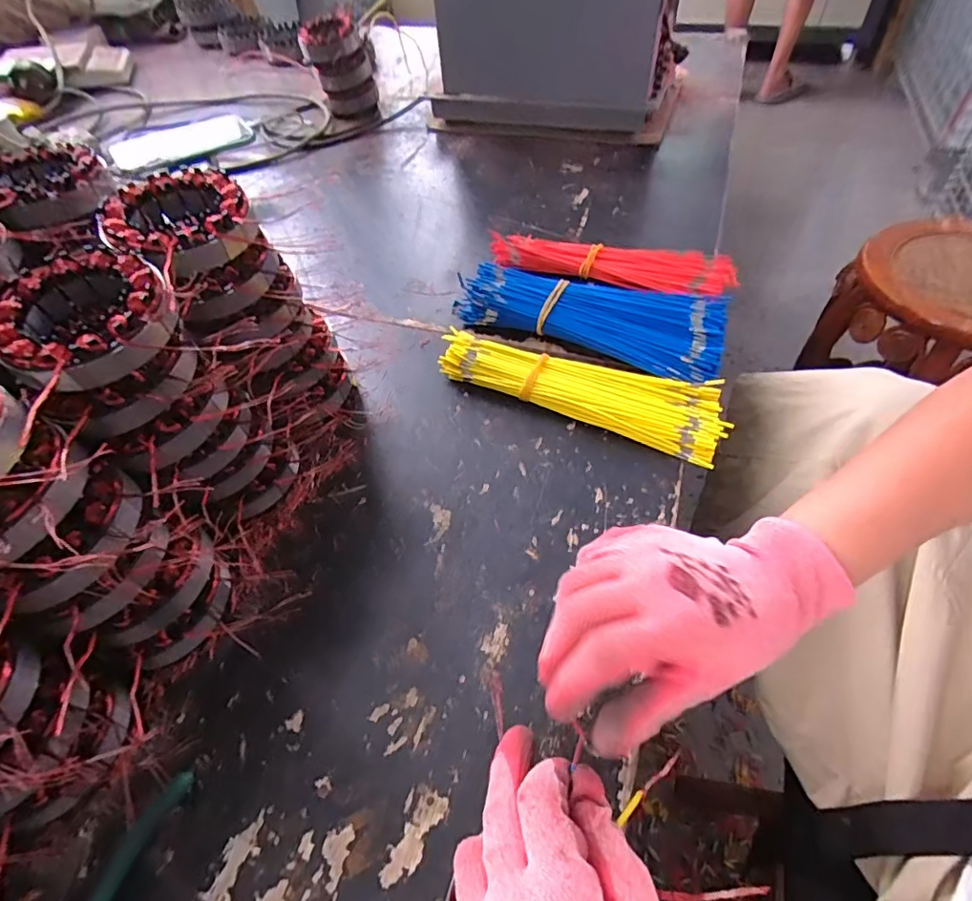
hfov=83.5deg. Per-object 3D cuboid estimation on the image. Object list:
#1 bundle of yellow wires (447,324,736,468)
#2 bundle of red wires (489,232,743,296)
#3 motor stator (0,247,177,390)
[{"bbox_3d":[0.080,-0.059,0.468,0.242,0.025,0.071,21,56,19],"label":"bundle of yellow wires"},{"bbox_3d":[0.128,-0.195,0.569,0.246,0.026,0.051,13,54,14],"label":"bundle of red wires"},{"bbox_3d":[-0.215,-0.070,0.295,0.085,0.029,0.094,-35,57,-21],"label":"motor stator"}]

